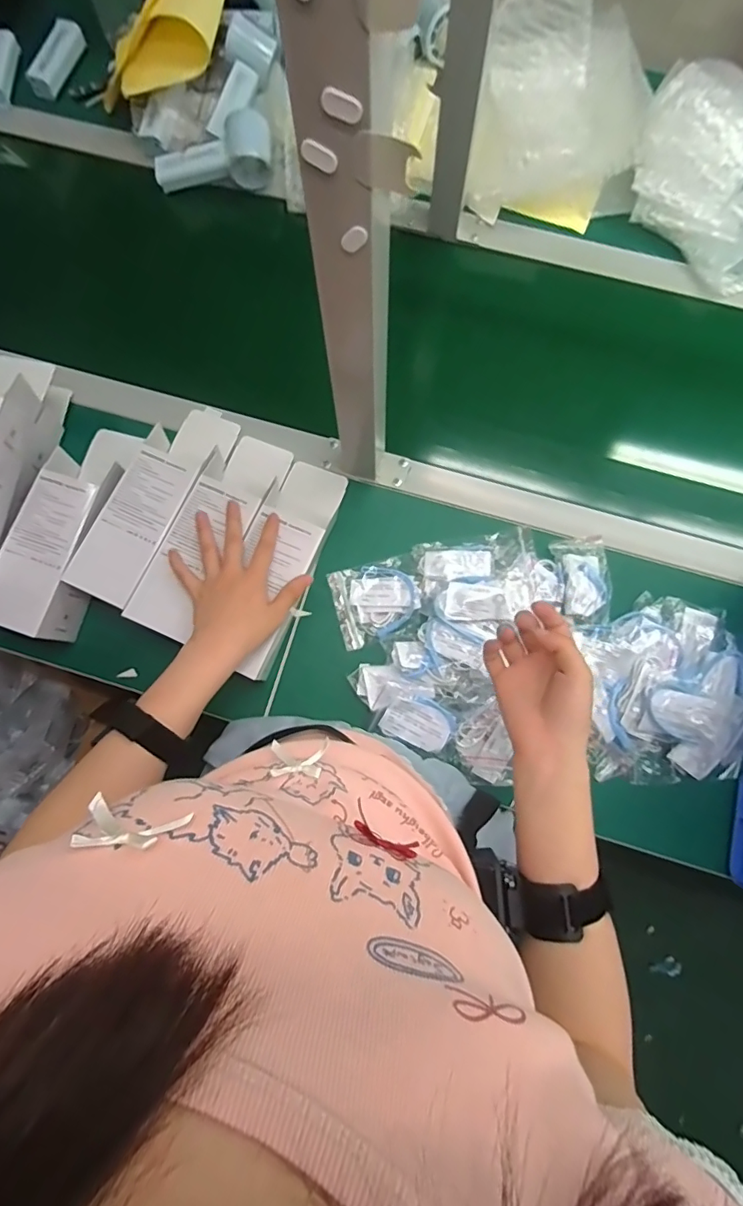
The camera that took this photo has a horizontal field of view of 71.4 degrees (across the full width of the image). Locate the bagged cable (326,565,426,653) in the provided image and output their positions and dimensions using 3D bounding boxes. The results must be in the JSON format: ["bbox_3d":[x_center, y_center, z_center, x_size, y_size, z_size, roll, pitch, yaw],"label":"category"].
[{"bbox_3d":[0.007,-0.002,0.564,0.091,0.014,0.084,-13,79,-1],"label":"bagged cable"}]

